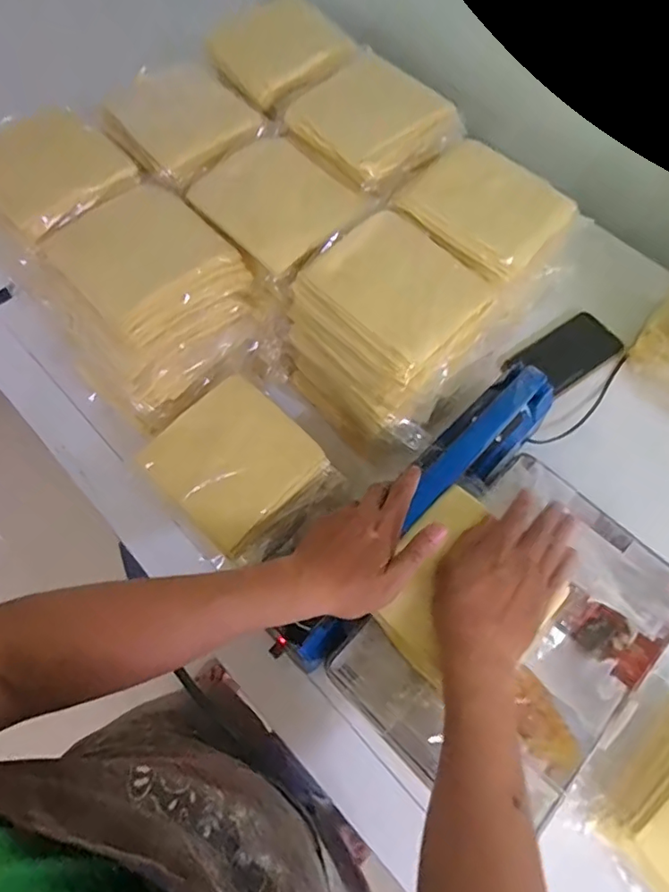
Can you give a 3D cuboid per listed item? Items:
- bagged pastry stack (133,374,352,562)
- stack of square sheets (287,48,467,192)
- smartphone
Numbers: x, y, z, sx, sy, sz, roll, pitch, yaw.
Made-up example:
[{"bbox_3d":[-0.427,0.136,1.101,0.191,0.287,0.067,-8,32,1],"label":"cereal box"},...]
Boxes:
[{"bbox_3d":[-0.090,0.024,0.532,0.157,0.045,0.136,41,70,16],"label":"bagged pastry stack"},{"bbox_3d":[0.041,-0.373,0.604,0.155,0.033,0.166,-39,72,-18],"label":"stack of square sheets"},{"bbox_3d":[0.306,-0.120,0.703,0.159,0.011,0.073,-34,71,-16],"label":"smartphone"}]

